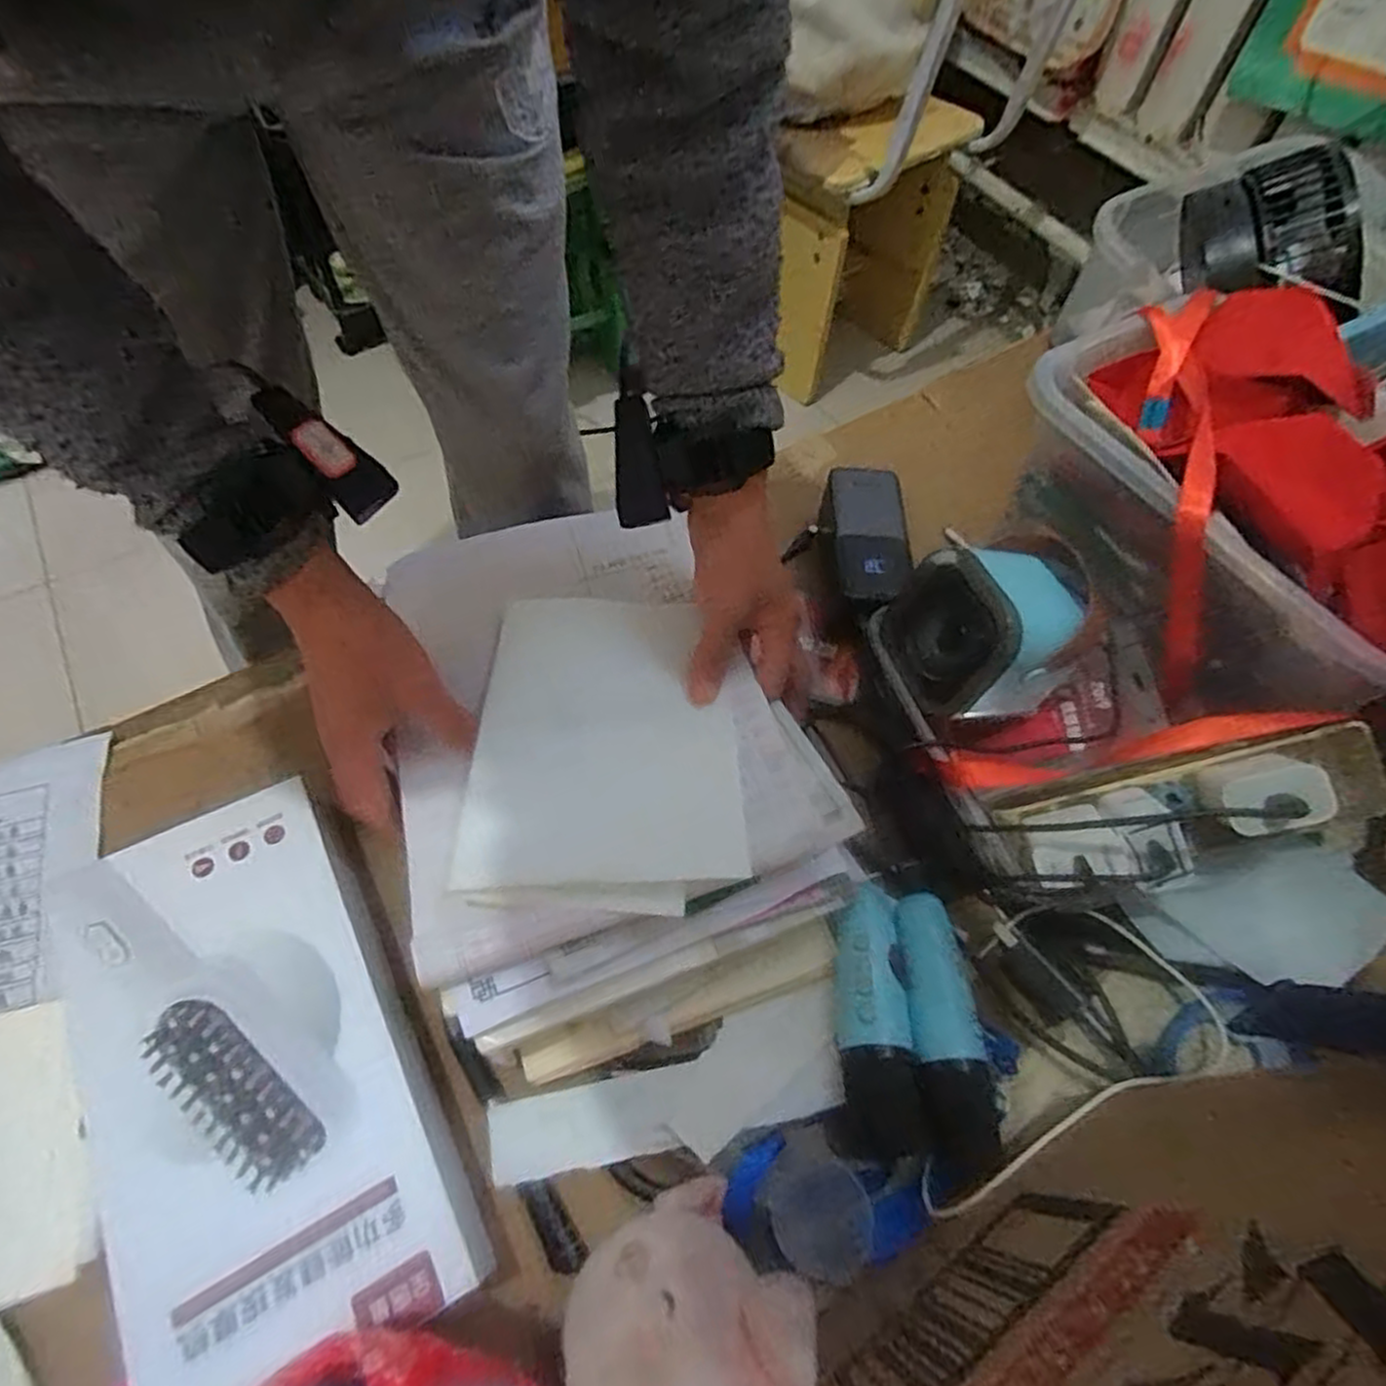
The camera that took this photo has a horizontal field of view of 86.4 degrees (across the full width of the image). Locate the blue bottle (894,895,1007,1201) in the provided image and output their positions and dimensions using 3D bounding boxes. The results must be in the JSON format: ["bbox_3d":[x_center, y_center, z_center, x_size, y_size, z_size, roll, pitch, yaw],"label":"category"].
[{"bbox_3d":[0.129,0.175,0.382,0.040,0.036,0.140,1,58,-1],"label":"blue bottle"}]

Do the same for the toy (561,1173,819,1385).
[{"bbox_3d":[-0.006,0.254,0.300,0.087,0.077,0.074,-30,64,-19],"label":"toy"}]

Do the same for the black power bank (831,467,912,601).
[{"bbox_3d":[0.128,-0.118,0.531,0.049,0.023,0.116,3,58,0],"label":"black power bank"}]

